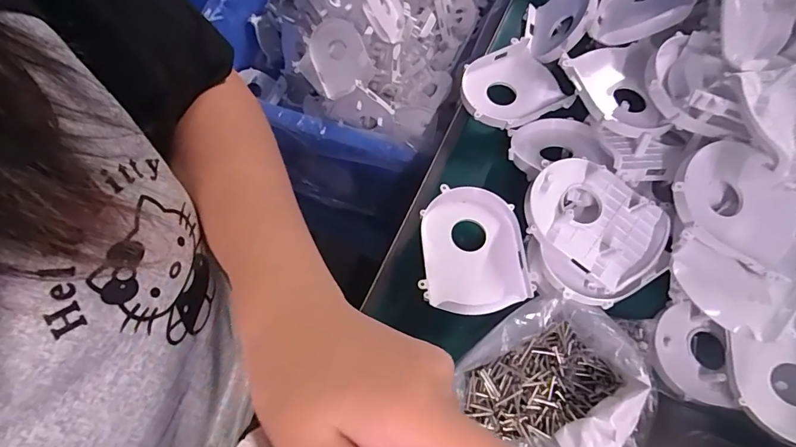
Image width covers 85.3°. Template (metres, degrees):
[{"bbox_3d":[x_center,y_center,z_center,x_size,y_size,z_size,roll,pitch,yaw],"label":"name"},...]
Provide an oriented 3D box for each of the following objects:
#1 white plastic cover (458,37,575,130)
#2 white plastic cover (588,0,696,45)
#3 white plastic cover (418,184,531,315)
[{"bbox_3d":[0.088,-0.108,0.337,0.077,0.013,0.068,-21,69,-9],"label":"white plastic cover"},{"bbox_3d":[0.178,-0.161,0.308,0.069,0.014,0.073,-2,52,48],"label":"white plastic cover"},{"bbox_3d":[0.050,0.016,0.287,0.067,0.012,0.082,-1,67,-1],"label":"white plastic cover"}]

